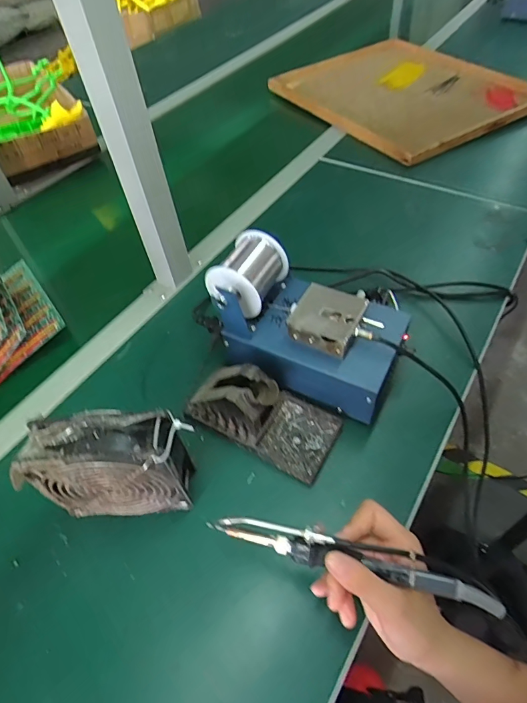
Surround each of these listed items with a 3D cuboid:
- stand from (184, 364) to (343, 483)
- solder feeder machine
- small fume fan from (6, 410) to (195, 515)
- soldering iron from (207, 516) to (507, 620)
[{"bbox_3d":[-0.003,0.056,0.433,0.154,0.066,0.077,22,57,21],"label":"stand"},{"bbox_3d":[0.045,-0.034,0.456,0.206,0.121,0.115,19,56,20],"label":"solder feeder machine"},{"bbox_3d":[-0.129,0.105,0.378,0.125,0.122,0.050,-7,51,0],"label":"small fume fan"},{"bbox_3d":[0.062,0.153,0.309,0.208,0.026,0.018,10,53,13],"label":"soldering iron"}]

